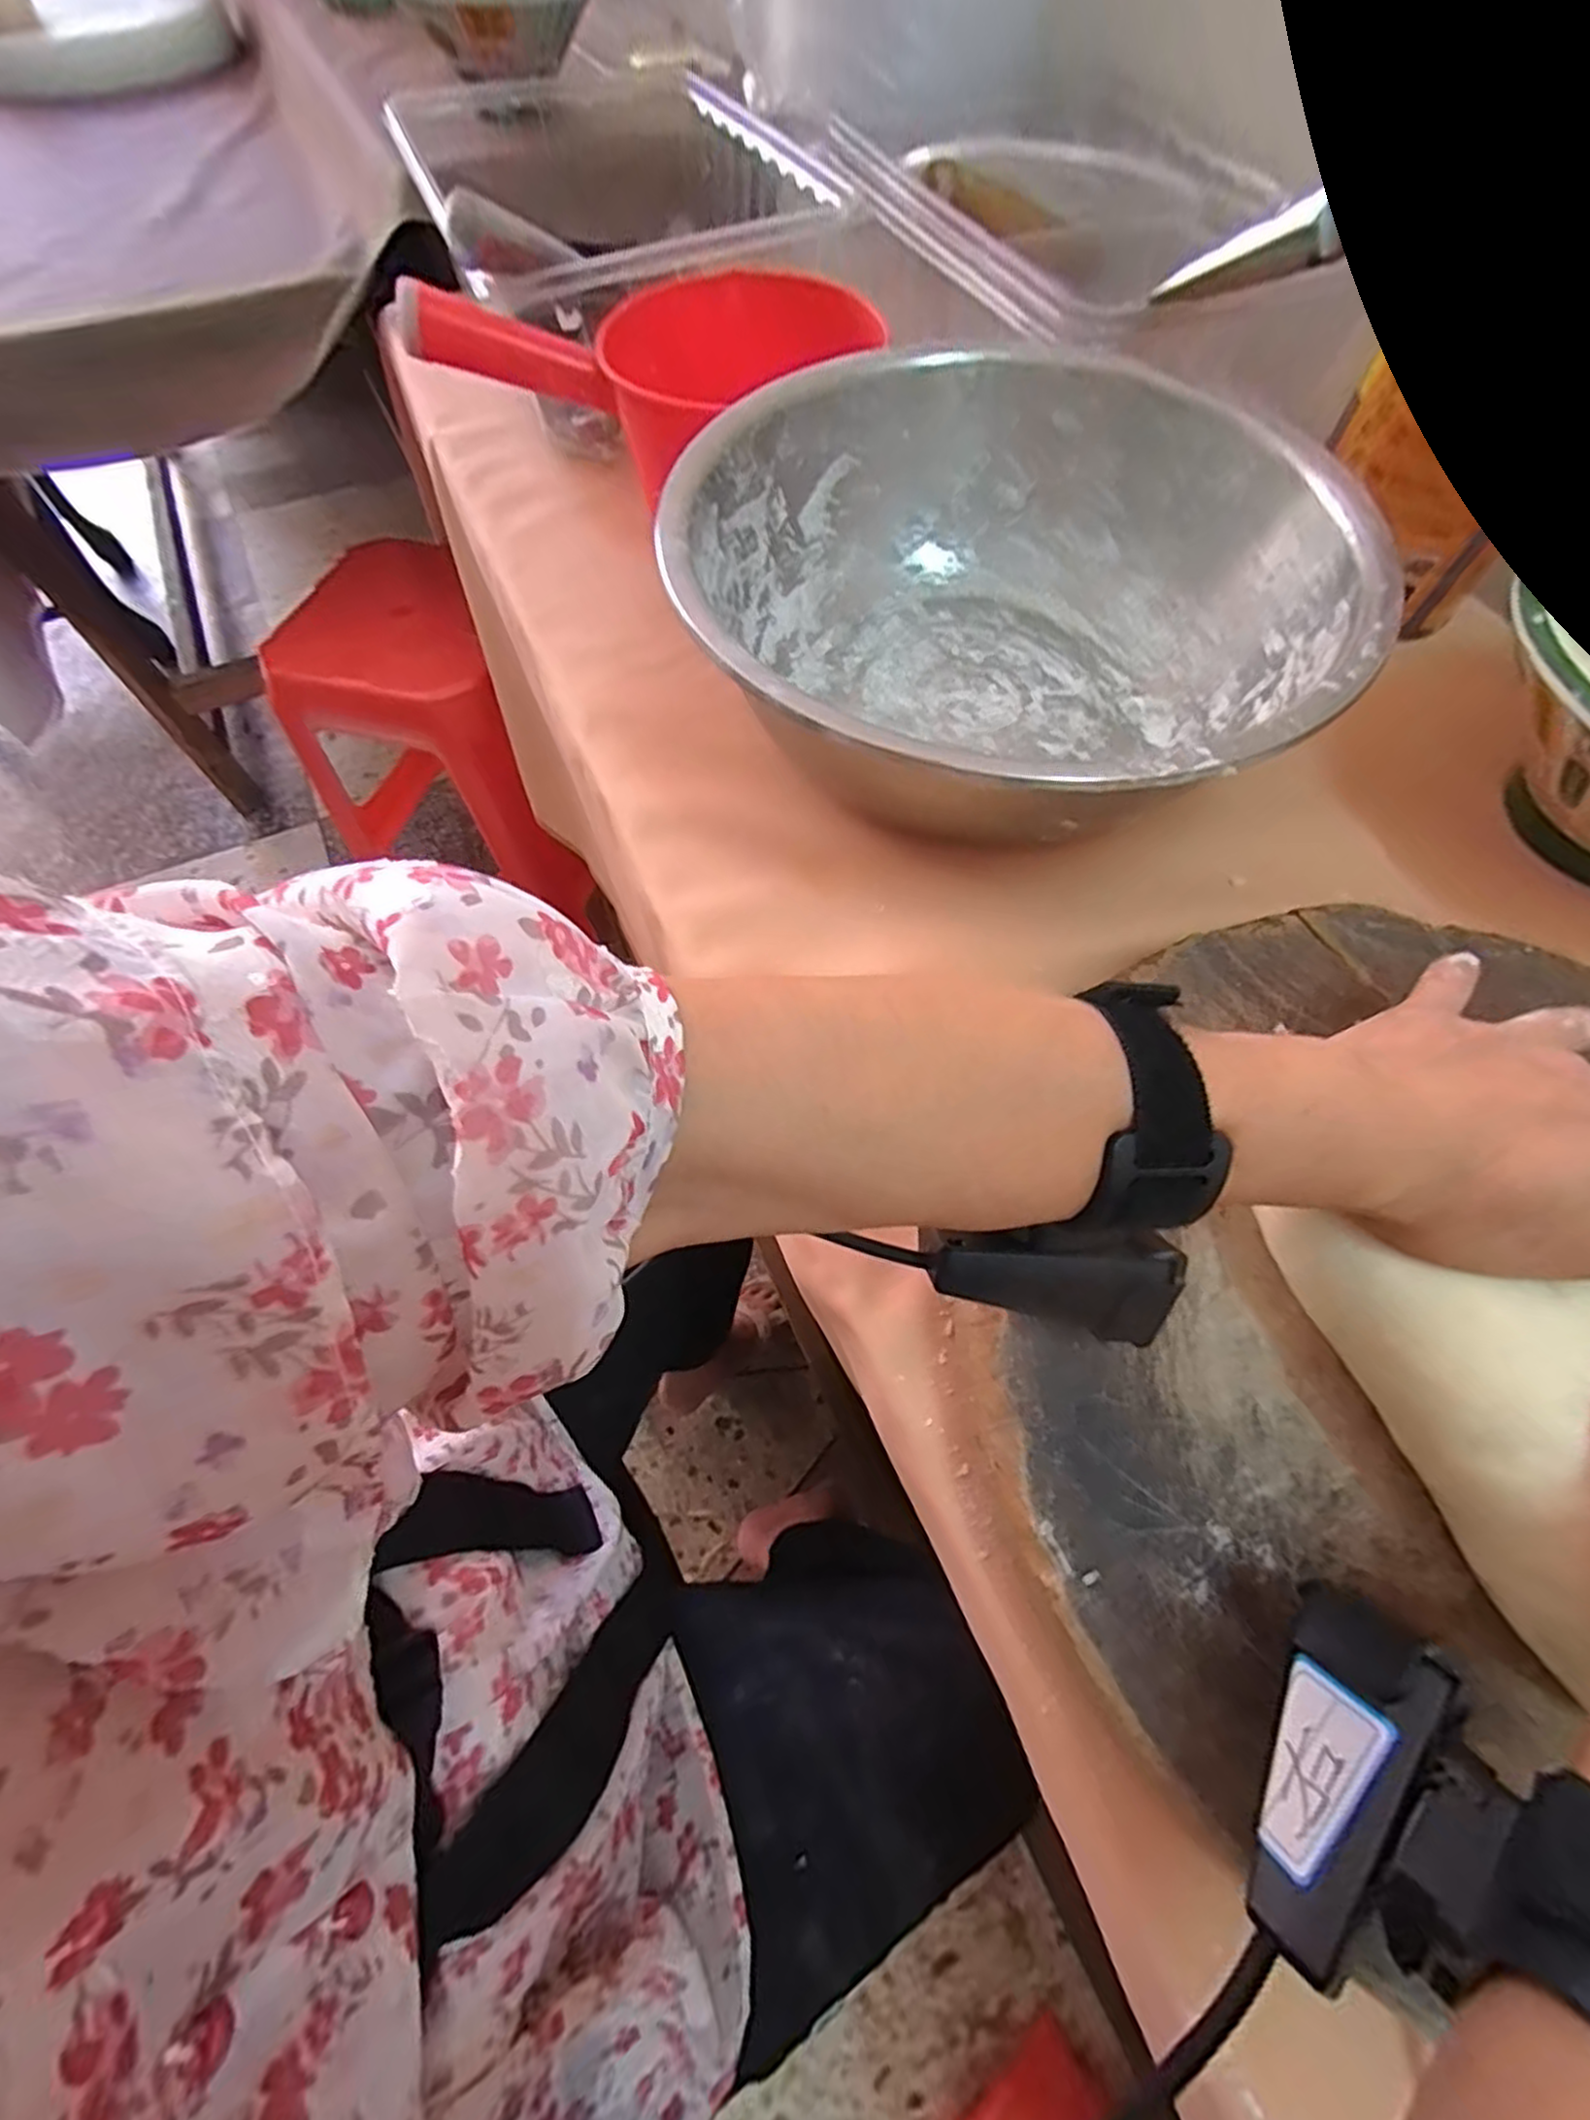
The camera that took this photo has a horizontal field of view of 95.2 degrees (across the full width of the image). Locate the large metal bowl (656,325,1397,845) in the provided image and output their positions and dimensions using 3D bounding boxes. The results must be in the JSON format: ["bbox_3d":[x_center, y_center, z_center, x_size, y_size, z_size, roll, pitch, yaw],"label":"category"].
[{"bbox_3d":[0.114,-0.241,0.392,0.337,0.098,0.329,0,64,-1],"label":"large metal bowl"}]

